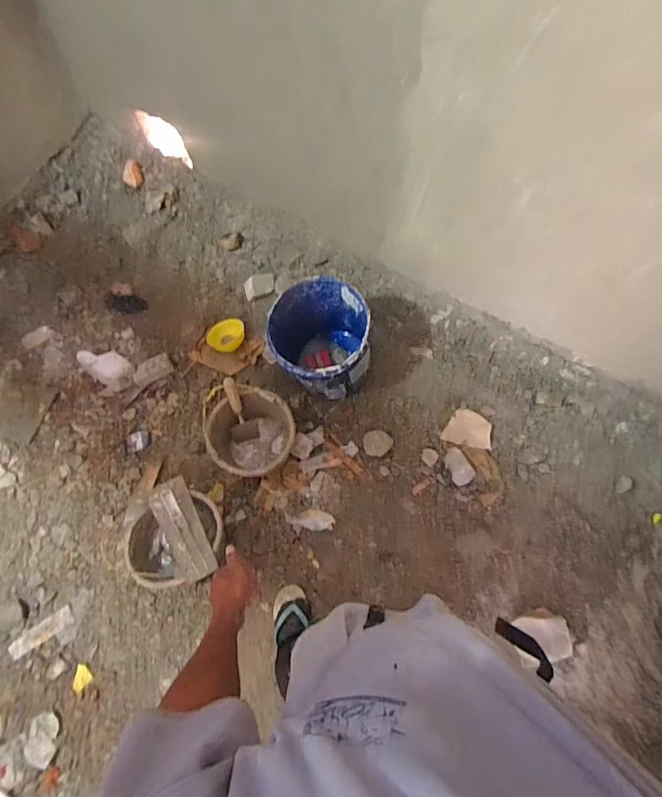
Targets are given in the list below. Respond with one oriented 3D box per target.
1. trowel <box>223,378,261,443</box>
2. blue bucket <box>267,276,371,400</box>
[{"bbox_3d":[-0.294,0.040,1.433,0.092,0.229,0.039,-14,36,-4],"label":"trowel"},{"bbox_3d":[-0.030,-0.163,1.469,0.287,0.342,0.310,0,68,1],"label":"blue bucket"}]

